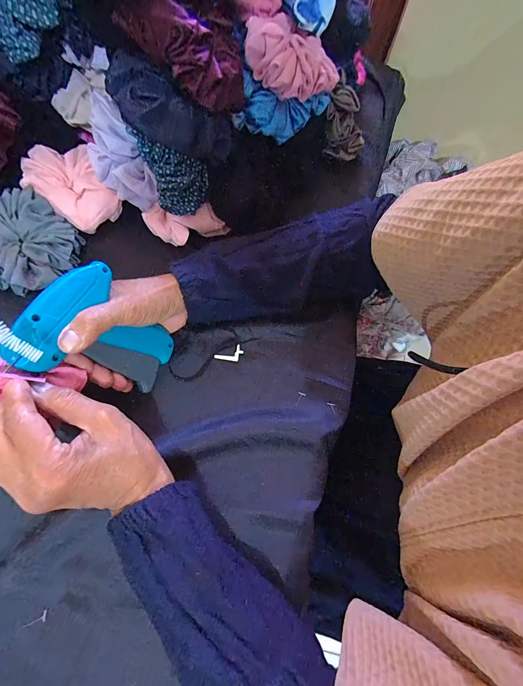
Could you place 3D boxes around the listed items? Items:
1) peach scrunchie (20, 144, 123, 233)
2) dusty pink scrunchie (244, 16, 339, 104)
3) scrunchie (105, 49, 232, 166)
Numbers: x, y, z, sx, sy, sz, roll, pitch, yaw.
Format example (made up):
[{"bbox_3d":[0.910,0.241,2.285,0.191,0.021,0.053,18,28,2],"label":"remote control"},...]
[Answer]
[{"bbox_3d":[-0.226,-0.182,0.364,0.080,0.034,0.108,-34,76,-13],"label":"peach scrunchie"},{"bbox_3d":[0.033,-0.280,0.306,0.096,0.044,0.065,3,71,-2],"label":"dusty pink scrunchie"},{"bbox_3d":[-0.083,-0.228,0.303,0.122,0.045,0.060,18,68,-31],"label":"scrunchie"}]

